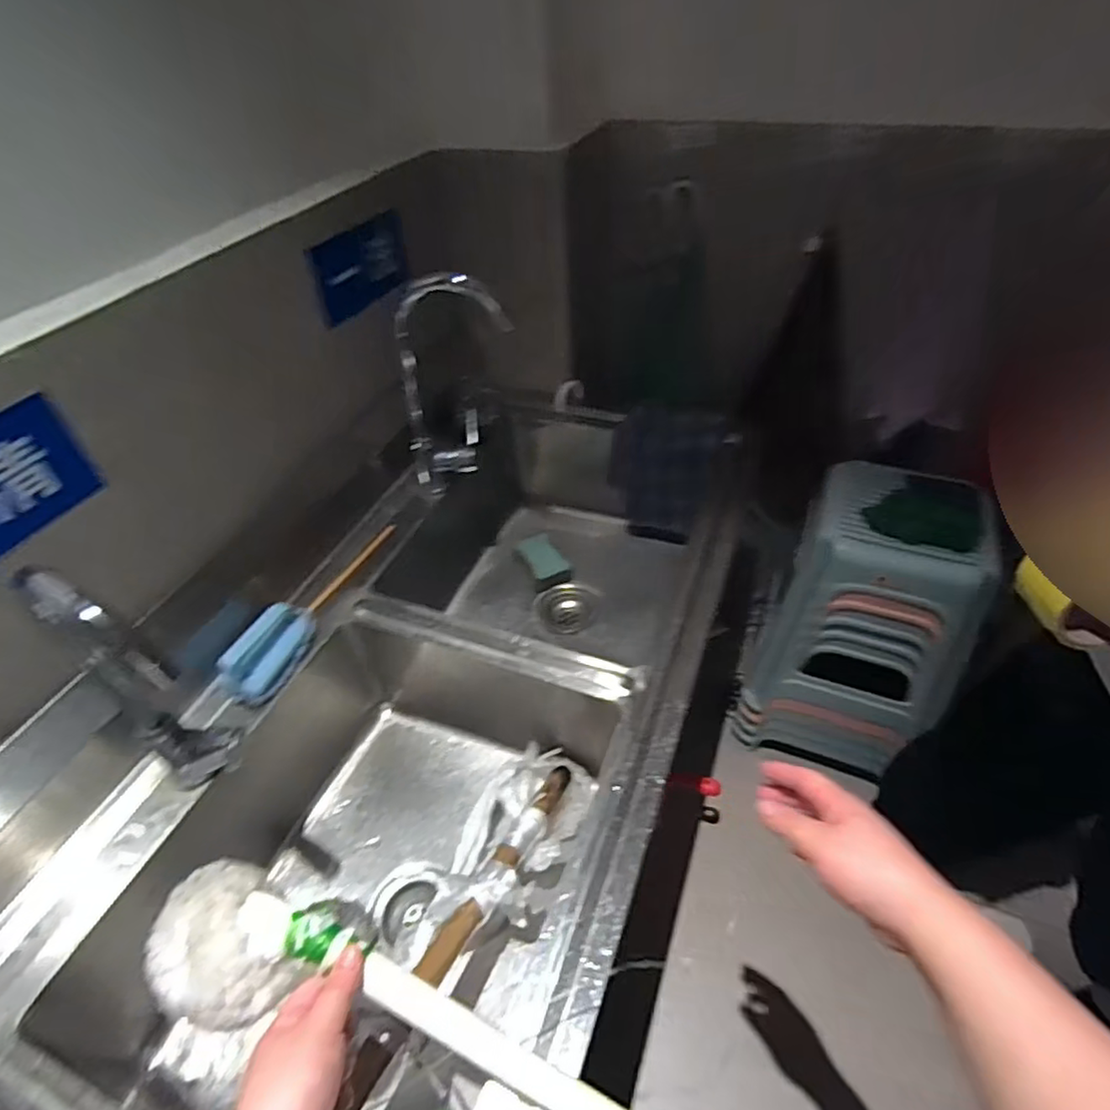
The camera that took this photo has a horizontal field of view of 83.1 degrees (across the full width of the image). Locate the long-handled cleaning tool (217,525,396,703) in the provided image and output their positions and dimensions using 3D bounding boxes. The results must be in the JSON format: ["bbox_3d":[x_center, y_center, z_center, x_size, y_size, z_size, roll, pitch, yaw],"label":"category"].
[{"bbox_3d":[-0.326,0.050,0.868,0.055,0.082,0.343,13,48,16],"label":"long-handled cleaning tool"}]

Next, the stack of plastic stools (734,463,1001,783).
[{"bbox_3d":[0.634,0.155,1.303,0.354,0.614,0.315,20,50,21],"label":"stack of plastic stools"}]

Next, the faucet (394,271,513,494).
[{"bbox_3d":[-0.150,-0.260,0.966,0.175,0.340,0.076,-9,46,-5],"label":"faucet"}]

